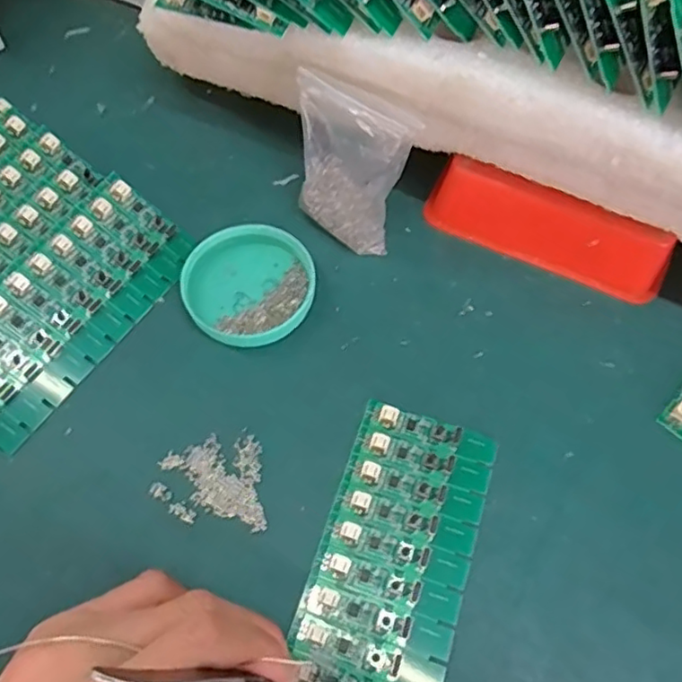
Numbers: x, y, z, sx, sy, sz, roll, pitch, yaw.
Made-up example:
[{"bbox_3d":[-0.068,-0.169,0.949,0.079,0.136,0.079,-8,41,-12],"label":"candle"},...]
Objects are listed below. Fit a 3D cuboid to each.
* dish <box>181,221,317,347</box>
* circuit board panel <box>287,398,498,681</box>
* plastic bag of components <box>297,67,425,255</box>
[{"bbox_3d":[-0.047,-0.030,0.320,0.065,0.015,0.065,0,64,0],"label":"dish"},{"bbox_3d":[0.022,0.096,0.261,0.062,0.007,0.137,15,63,8],"label":"circuit board panel"},{"bbox_3d":[0.001,-0.086,0.314,0.063,0.077,0.029,32,68,15],"label":"plastic bag of components"}]

